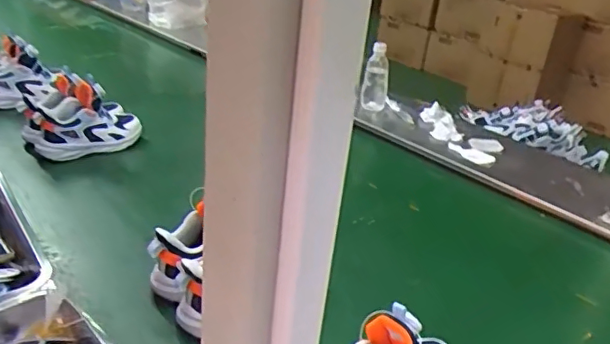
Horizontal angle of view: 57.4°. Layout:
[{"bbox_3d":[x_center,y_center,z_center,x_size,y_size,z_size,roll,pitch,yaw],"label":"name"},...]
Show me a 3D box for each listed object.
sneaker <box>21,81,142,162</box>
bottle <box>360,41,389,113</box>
[{"bbox_3d":[-0.417,-0.100,1.054,0.204,0.110,0.081,-9,31,-29],"label":"sneaker"},{"bbox_3d":[0.173,-0.228,1.344,0.062,0.161,0.060,11,27,7],"label":"bottle"}]

